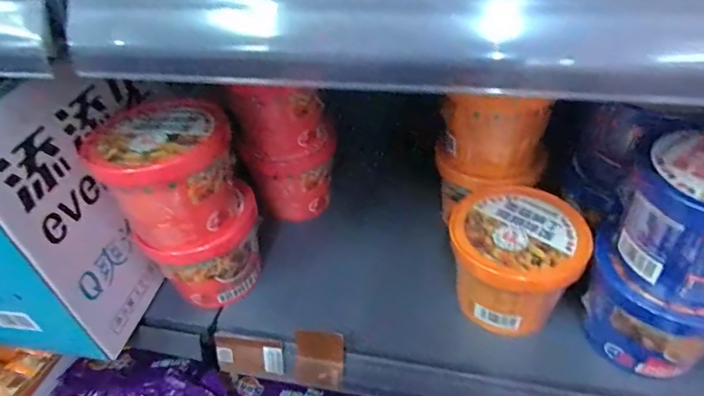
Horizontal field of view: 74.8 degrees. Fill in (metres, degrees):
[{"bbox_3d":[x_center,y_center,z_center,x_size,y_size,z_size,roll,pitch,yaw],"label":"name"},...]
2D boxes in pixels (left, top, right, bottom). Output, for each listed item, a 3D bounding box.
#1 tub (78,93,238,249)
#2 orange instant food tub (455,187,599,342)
[{"bbox_3d":[-0.164,-0.024,0.407,0.097,0.097,0.114,-35,50,-29],"label":"tub"},{"bbox_3d":[0.151,0.055,0.431,0.111,0.083,0.110,-3,42,3],"label":"orange instant food tub"}]

